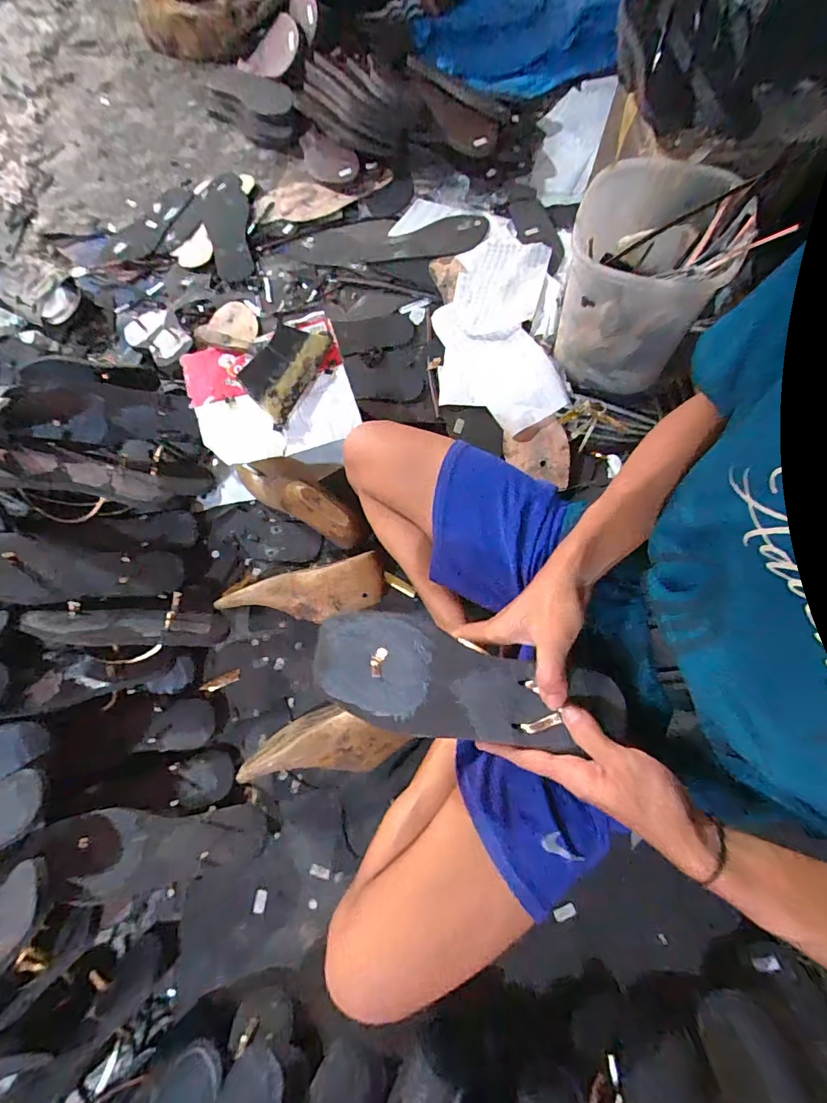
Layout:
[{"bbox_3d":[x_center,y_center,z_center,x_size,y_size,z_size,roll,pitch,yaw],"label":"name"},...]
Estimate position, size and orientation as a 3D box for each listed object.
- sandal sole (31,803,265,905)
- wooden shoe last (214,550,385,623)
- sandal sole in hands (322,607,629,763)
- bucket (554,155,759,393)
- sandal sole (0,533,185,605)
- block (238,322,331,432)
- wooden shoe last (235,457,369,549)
[{"bbox_3d":[-0.299,0.337,0.529,0.233,0.024,0.089,-1,49,-24],"label":"sandal sole"},{"bbox_3d":[-0.153,0.064,0.645,0.228,0.065,0.081,-16,74,-5],"label":"wooden shoe last"},{"bbox_3d":[0.037,0.113,0.390,0.260,0.020,0.093,10,71,13],"label":"sandal sole in hands"},{"bbox_3d":[0.306,-0.382,0.656,0.182,0.242,0.189,0,73,0],"label":"bucket"},{"bbox_3d":[-0.447,0.026,0.598,0.247,0.031,0.082,4,70,-22],"label":"sandal sole"},{"bbox_3d":[-0.185,-0.264,0.653,0.079,0.040,0.158,24,74,7],"label":"block"},{"bbox_3d":[-0.168,-0.090,0.679,0.233,0.090,0.081,34,76,9],"label":"wooden shoe last"}]

